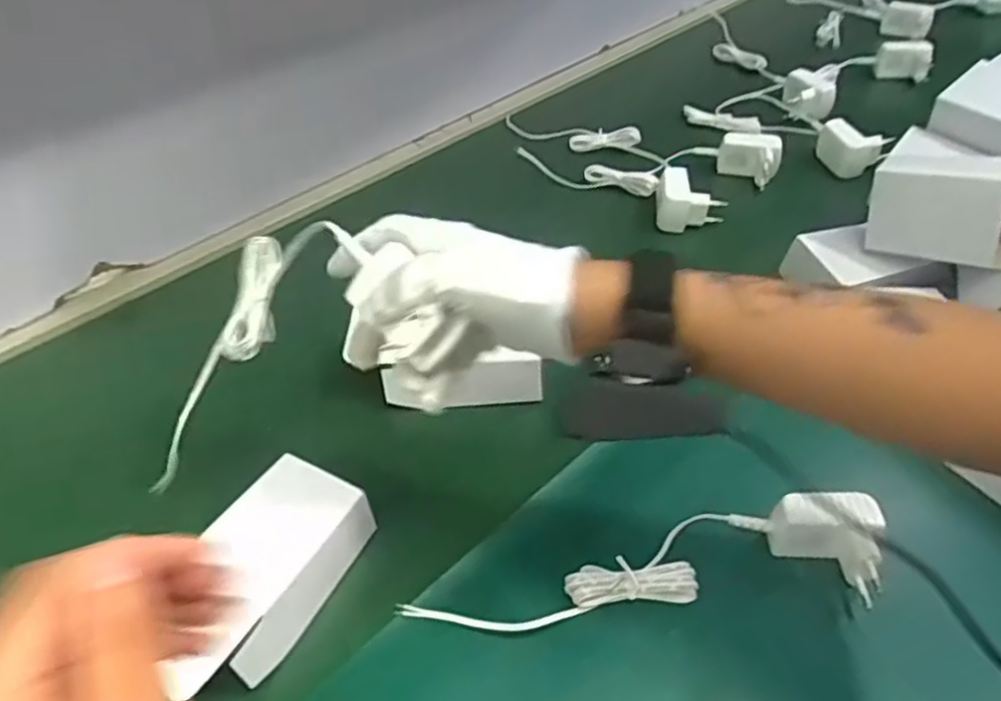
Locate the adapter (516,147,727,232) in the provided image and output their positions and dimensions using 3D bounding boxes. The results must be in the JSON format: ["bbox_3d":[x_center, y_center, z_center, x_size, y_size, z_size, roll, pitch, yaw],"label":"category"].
[{"bbox_3d":[0.122,-0.173,0.721,0.214,0.035,0.061,27,51,25],"label":"adapter"}]

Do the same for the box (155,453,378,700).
[{"bbox_3d":[-0.140,0.132,0.415,0.072,0.041,0.136,18,50,20],"label":"box"}]

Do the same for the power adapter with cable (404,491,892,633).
[{"bbox_3d":[0.086,0.122,0.417,0.266,0.040,0.059,-2,45,-2],"label":"power adapter with cable"}]

